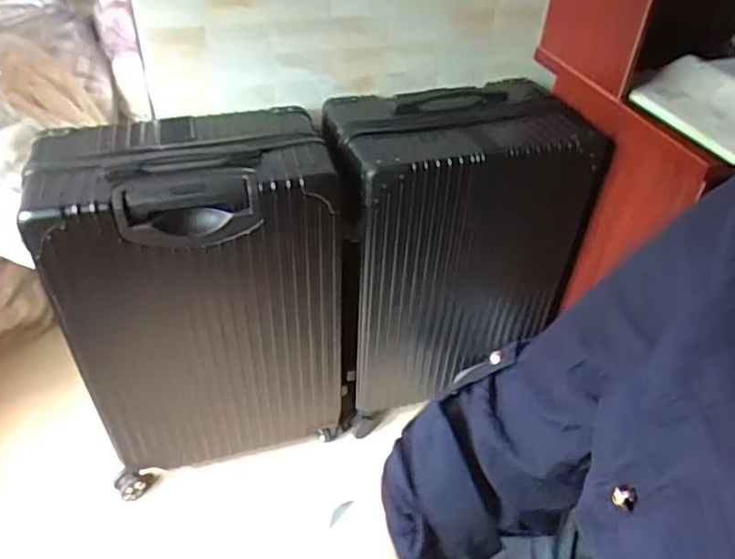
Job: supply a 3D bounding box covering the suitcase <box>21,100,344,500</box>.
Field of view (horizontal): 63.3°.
[{"bbox_3d":[-0.276,0.041,1.049,0.431,0.607,0.213,-9,43,-13],"label":"suitcase"}]

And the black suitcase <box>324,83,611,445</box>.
[{"bbox_3d":[0.148,-0.040,1.116,0.409,0.583,0.200,-11,43,-15],"label":"black suitcase"}]

